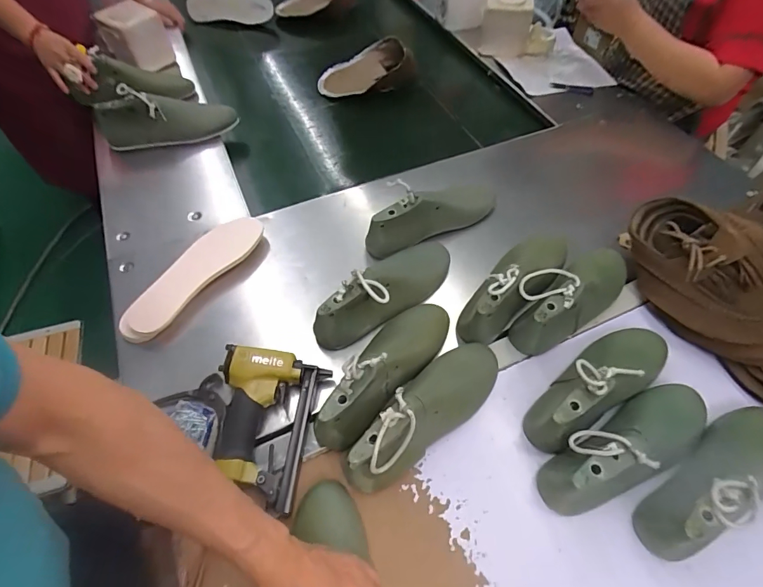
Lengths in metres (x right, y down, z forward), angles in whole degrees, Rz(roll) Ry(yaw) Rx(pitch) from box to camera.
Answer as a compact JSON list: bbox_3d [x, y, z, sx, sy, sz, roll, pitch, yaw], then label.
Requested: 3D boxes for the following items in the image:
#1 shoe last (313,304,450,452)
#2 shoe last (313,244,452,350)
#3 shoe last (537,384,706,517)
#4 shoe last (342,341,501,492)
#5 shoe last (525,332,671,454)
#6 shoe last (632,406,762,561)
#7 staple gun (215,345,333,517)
[{"bbox_3d":[0.010,0.082,0.524,0.082,0.085,0.246,29,60,17],"label":"shoe last"},{"bbox_3d":[0.015,-0.010,0.613,0.070,0.099,0.256,40,64,23],"label":"shoe last"},{"bbox_3d":[0.310,0.181,0.501,0.261,0.093,0.086,-24,59,-17],"label":"shoe last"},{"bbox_3d":[0.057,0.138,0.513,0.250,0.090,0.078,-34,63,-22],"label":"shoe last"},{"bbox_3d":[0.295,0.107,0.544,0.262,0.101,0.083,-31,62,-20],"label":"shoe last"},{"bbox_3d":[0.399,0.206,0.477,0.254,0.091,0.071,-26,60,-18],"label":"shoe last"},{"bbox_3d":[-0.152,0.160,0.515,0.135,0.043,0.178,12,57,7],"label":"staple gun"}]

